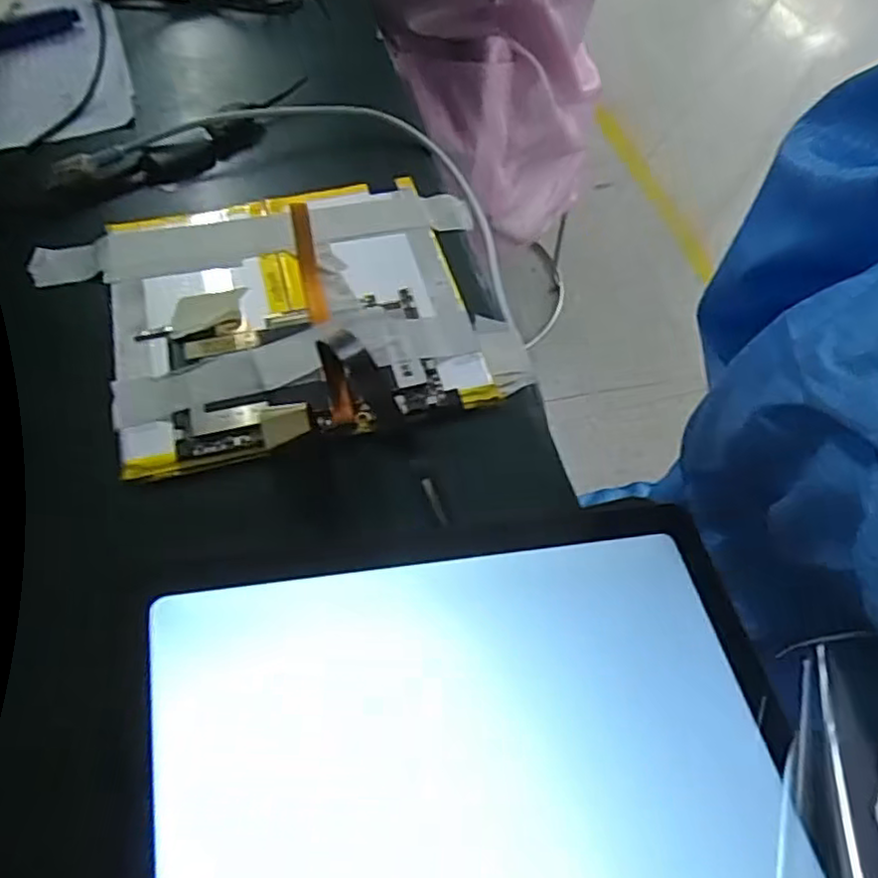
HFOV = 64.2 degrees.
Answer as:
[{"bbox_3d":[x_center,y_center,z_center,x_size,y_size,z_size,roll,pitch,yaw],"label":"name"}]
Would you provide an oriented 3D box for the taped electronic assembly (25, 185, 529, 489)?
[{"bbox_3d":[-0.060,-0.051,0.267,0.163,0.007,0.122,-12,59,-8],"label":"taped electronic assembly"}]

